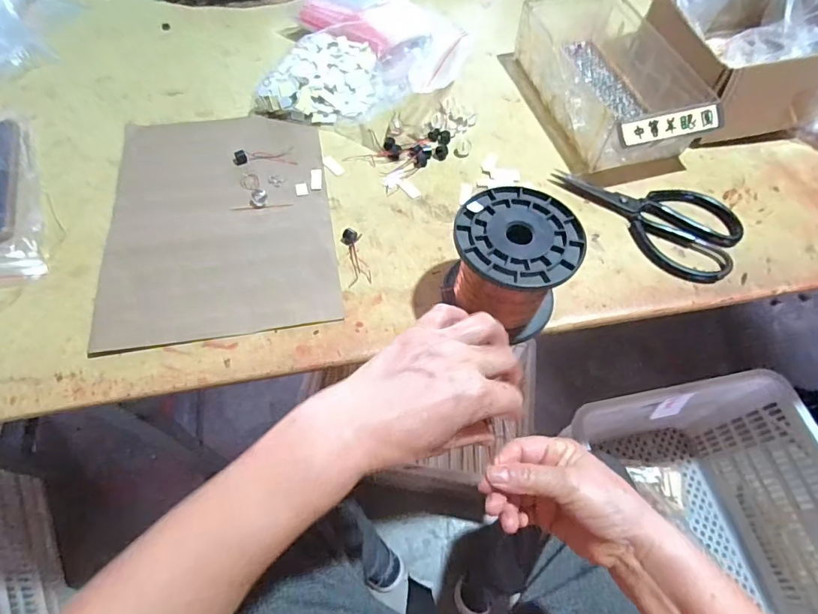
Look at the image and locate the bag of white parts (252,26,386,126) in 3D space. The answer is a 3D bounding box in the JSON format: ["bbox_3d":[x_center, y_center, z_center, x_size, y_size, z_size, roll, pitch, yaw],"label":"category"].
[{"bbox_3d":[-0.095,-0.266,0.543,0.127,0.033,0.119,15,60,6],"label":"bag of white parts"}]

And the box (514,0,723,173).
[{"bbox_3d":[0.222,-0.268,0.539,0.134,0.063,0.263,-14,62,-11],"label":"box"}]

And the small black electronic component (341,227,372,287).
[{"bbox_3d":[-0.050,-0.047,0.437,0.020,0.008,0.060,-11,61,-9],"label":"small black electronic component"}]

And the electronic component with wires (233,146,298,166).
[{"bbox_3d":[-0.154,-0.161,0.501,0.064,0.009,0.026,-8,63,-7],"label":"electronic component with wires"}]

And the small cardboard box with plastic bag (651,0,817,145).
[{"bbox_3d":[0.378,-0.304,0.544,0.191,0.101,0.218,-9,61,-8],"label":"small cardboard box with plastic bag"}]

